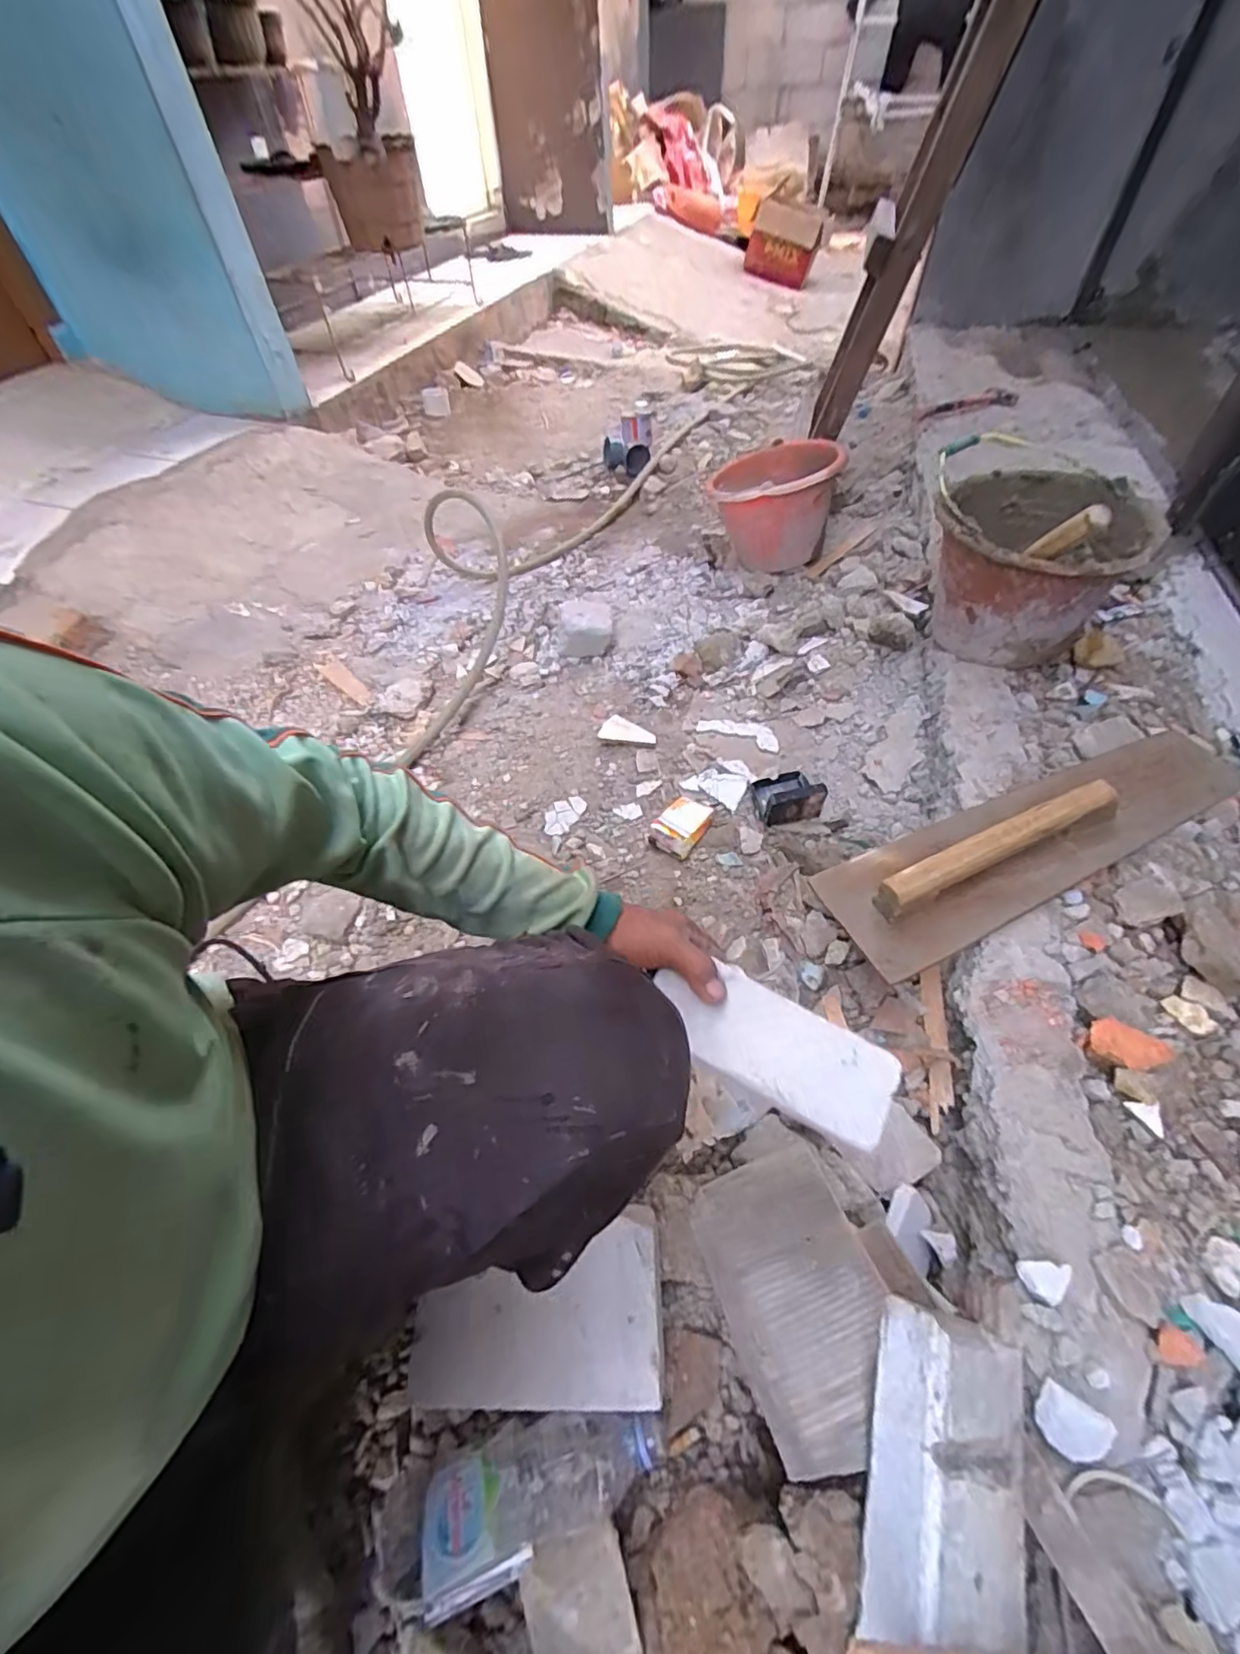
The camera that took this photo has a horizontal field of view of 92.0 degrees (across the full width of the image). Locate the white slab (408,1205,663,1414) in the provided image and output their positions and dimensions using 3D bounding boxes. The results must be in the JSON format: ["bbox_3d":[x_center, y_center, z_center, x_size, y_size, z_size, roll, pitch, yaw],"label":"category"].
[{"bbox_3d":[-0.066,0.391,0.488,0.193,0.018,0.123,-3,58,4],"label":"white slab"}]

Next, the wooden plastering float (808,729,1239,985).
[{"bbox_3d":[0.501,0.003,0.711,0.524,0.071,0.150,-19,52,-12],"label":"wooden plastering float"}]

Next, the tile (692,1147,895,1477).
[{"bbox_3d":[0.149,0.382,0.497,0.131,0.014,0.195,-16,39,-10],"label":"tile"}]

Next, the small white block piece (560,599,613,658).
[{"bbox_3d":[-0.072,-0.407,1.217,0.109,0.085,0.110,-4,51,0],"label":"small white block piece"}]

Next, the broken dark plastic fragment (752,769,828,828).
[{"bbox_3d":[0.256,-0.063,0.919,0.088,0.061,0.093,-11,51,-6],"label":"broken dark plastic fragment"}]

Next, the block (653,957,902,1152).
[{"bbox_3d":[0.116,0.169,0.462,0.184,0.021,0.078,26,56,9],"label":"block"}]

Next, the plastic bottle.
[{"bbox_3d":[-0.073,0.502,0.454,0.217,0.068,0.075,-17,52,-10],"label":"plastic bottle"}]

